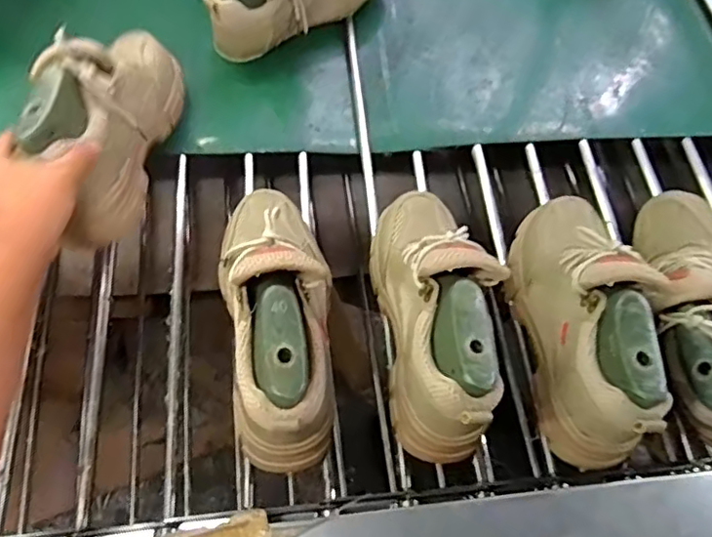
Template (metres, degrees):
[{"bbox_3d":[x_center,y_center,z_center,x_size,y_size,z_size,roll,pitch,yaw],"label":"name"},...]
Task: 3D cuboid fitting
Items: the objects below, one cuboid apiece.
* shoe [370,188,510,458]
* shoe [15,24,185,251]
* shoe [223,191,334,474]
[{"bbox_3d":[0.078,0.027,0.550,0.103,0.119,0.266,-5,65,-5],"label":"shoe"},{"bbox_3d":[-0.252,-0.162,0.606,0.089,0.135,0.271,6,64,0],"label":"shoe"},{"bbox_3d":[-0.070,0.030,0.538,0.094,0.114,0.275,-9,65,-7],"label":"shoe"}]

